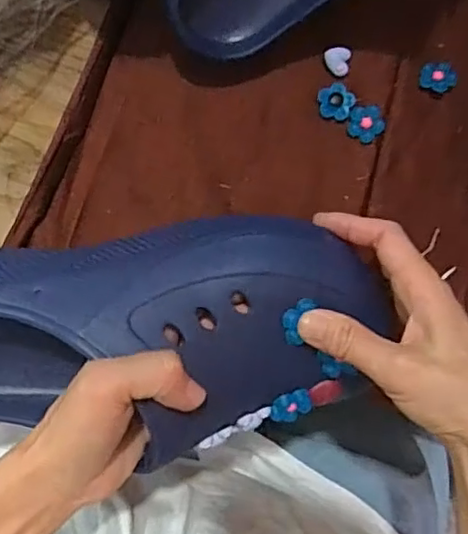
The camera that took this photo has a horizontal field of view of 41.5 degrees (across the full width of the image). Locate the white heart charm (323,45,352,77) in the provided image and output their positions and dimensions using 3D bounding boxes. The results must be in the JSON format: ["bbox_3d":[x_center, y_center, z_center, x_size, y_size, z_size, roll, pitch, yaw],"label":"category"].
[{"bbox_3d":[0.071,-0.143,0.427,0.019,0.009,0.018,10,87,-4],"label":"white heart charm"}]

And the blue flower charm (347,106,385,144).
[{"bbox_3d":[0.090,-0.100,0.425,0.024,0.004,0.023,42,102,-3],"label":"blue flower charm"}]

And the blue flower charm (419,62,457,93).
[{"bbox_3d":[0.143,-0.134,0.435,0.022,0.012,0.023,0,88,-5],"label":"blue flower charm"}]

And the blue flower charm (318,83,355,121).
[{"bbox_3d":[0.070,-0.114,0.427,0.024,0.007,0.024,0,88,-5],"label":"blue flower charm"}]

